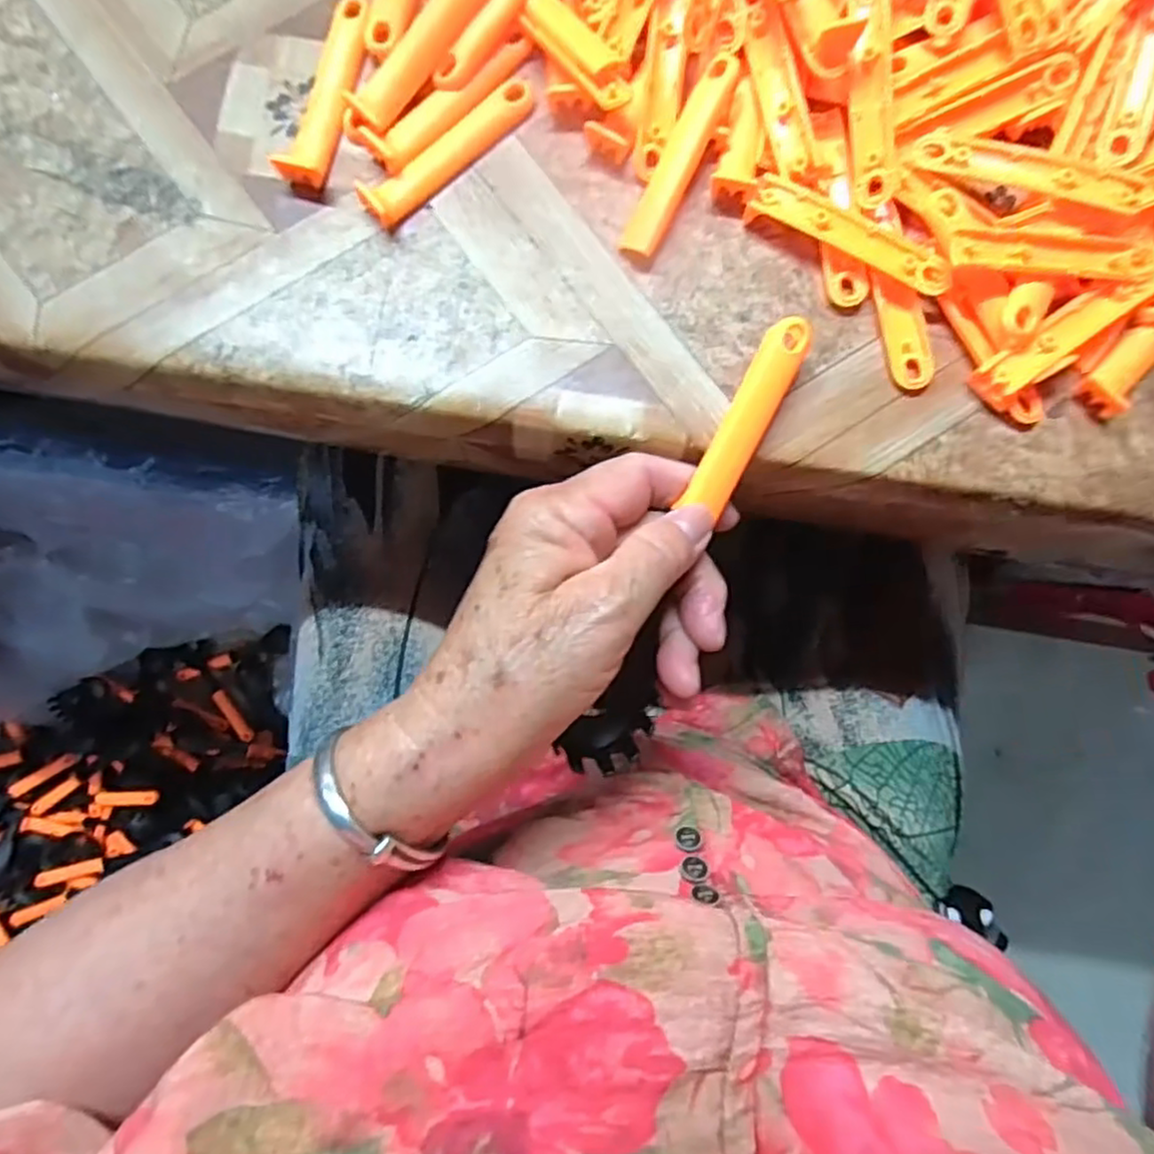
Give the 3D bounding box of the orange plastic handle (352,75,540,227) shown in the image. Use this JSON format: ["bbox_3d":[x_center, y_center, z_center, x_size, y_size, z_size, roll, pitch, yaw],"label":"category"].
[{"bbox_3d":[-0.047,-0.158,0.258,0.075,0.010,0.016,-42,87,-2],"label":"orange plastic handle"}]

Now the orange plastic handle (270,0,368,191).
[{"bbox_3d":[-0.092,-0.180,0.260,0.017,0.010,0.076,18,87,1],"label":"orange plastic handle"}]

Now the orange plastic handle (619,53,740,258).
[{"bbox_3d":[0.037,-0.153,0.258,0.014,0.010,0.076,27,87,2],"label":"orange plastic handle"}]

